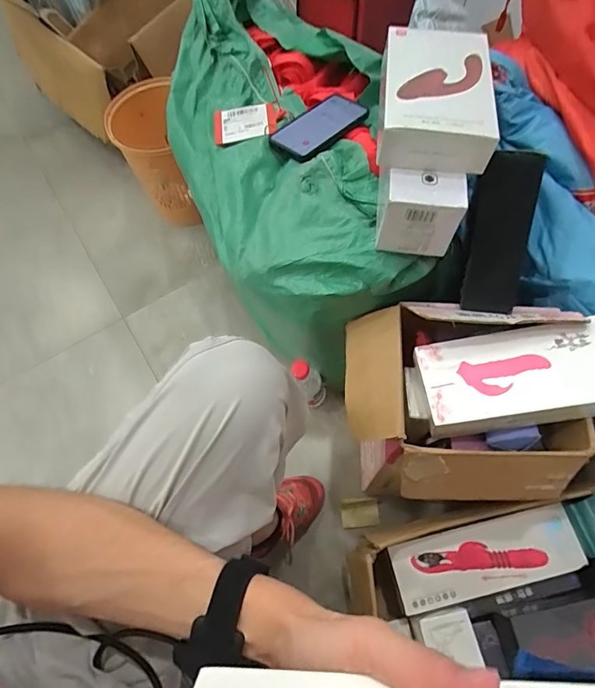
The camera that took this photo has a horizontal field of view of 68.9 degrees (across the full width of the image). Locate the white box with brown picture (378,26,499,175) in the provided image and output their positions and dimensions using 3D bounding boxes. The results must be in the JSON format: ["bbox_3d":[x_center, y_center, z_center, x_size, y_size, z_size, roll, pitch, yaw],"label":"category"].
[{"bbox_3d":[0.164,-0.300,0.525,0.125,0.053,0.185,4,66,5],"label":"white box with brown picture"}]

